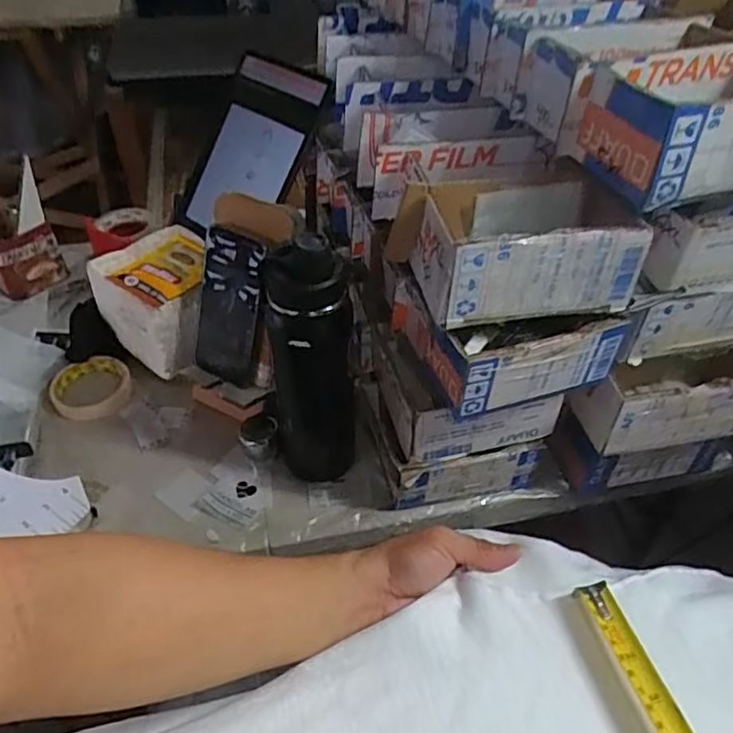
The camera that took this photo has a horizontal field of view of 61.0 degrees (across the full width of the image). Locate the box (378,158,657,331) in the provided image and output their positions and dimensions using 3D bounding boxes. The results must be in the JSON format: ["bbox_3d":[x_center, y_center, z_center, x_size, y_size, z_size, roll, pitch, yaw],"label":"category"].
[{"bbox_3d":[0.119,-0.094,0.487,0.181,0.074,0.096,-8,44,-9],"label":"box"}]

